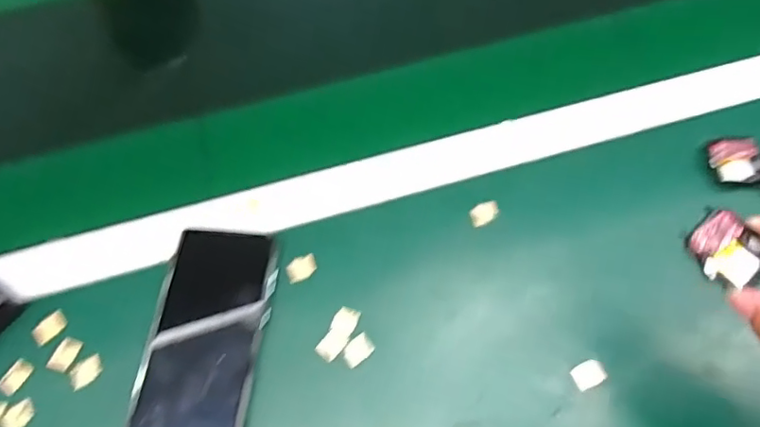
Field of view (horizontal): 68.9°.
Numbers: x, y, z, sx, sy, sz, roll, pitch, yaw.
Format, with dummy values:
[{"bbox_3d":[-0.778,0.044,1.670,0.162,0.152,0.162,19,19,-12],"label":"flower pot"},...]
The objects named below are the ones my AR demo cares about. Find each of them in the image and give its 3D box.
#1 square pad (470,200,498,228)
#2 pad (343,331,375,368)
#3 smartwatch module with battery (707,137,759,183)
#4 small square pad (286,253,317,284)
[{"bbox_3d":[0.085,0.000,0.448,0.026,0.009,0.015,-28,64,-12],"label":"square pad"},{"bbox_3d":[-0.016,0.098,0.398,0.024,0.004,0.016,-39,67,-17],"label":"pad"},{"bbox_3d":[0.289,-0.042,0.451,0.039,0.019,0.034,-1,63,-2],"label":"smartwatch module with battery"},{"bbox_3d":[-0.060,0.042,0.424,0.023,0.004,0.019,-19,63,-8],"label":"small square pad"}]

